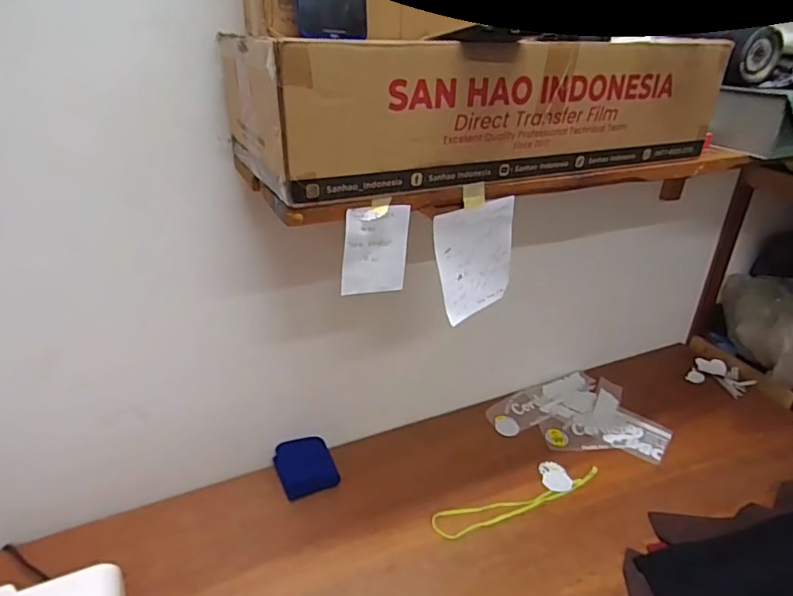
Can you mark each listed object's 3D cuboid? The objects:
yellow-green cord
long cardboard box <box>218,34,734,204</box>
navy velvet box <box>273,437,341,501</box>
[{"bbox_3d":[0.252,0.399,1.038,0.386,0.006,0.062,-9,32,-18],"label":"yellow-green cord"},{"bbox_3d":[0.106,-0.274,0.723,0.632,0.156,0.266,-14,31,-21],"label":"long cardboard box"},{"bbox_3d":[-0.185,0.343,1.082,0.113,0.041,0.118,-12,33,-22],"label":"navy velvet box"}]

